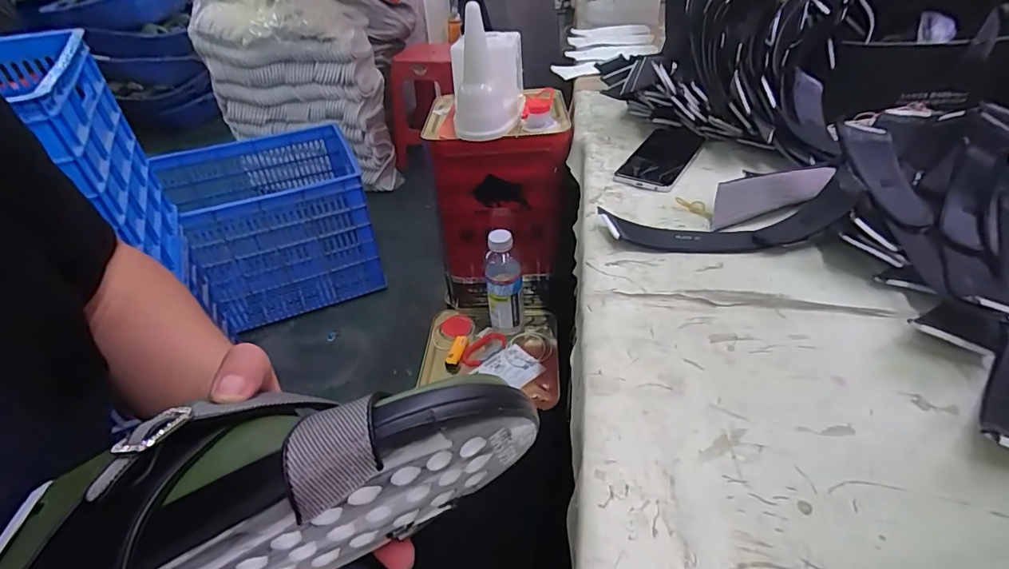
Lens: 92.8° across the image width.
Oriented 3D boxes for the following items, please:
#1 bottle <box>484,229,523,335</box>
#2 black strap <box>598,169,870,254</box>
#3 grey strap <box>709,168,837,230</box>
[{"bbox_3d":[-0.001,-0.001,0.849,0.063,0.204,0.054,-3,38,1],"label":"bottle"},{"bbox_3d":[0.230,-0.067,0.483,0.256,0.042,0.065,-1,38,4],"label":"black strap"},{"bbox_3d":[0.286,-0.102,0.516,0.153,0.045,0.013,-19,1,-5],"label":"grey strap"}]

